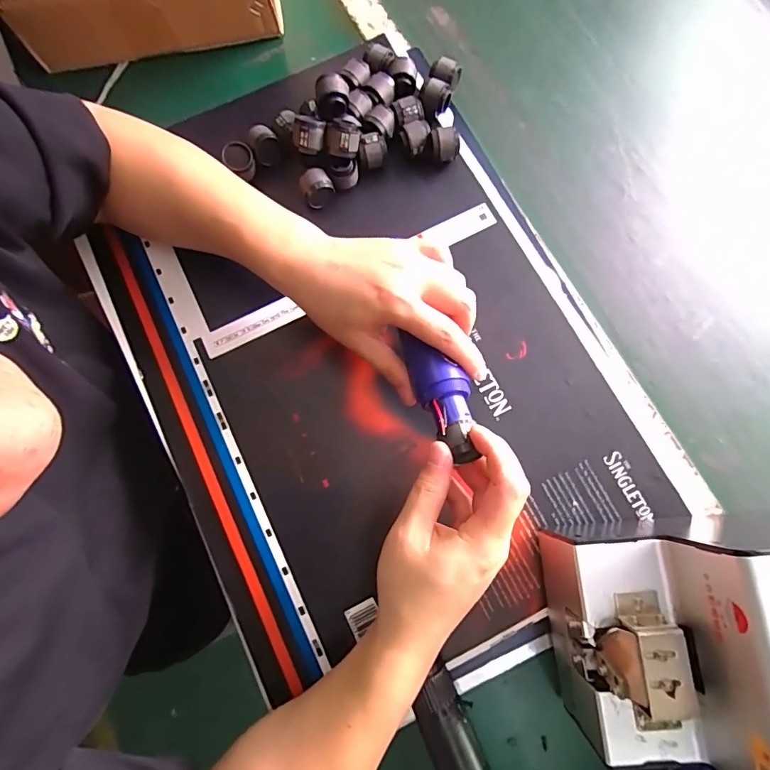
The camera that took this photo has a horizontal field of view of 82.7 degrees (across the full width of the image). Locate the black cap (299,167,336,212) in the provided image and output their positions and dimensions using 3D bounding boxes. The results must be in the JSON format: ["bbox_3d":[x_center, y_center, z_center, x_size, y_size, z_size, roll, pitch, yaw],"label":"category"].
[{"bbox_3d":[-0.063,-0.183,0.412,0.028,0.033,0.023,-11,76,-2],"label":"black cap"}]

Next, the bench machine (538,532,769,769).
[{"bbox_3d":[0.214,0.157,0.268,0.176,0.149,0.123,-1,76,1],"label":"bench machine"}]

